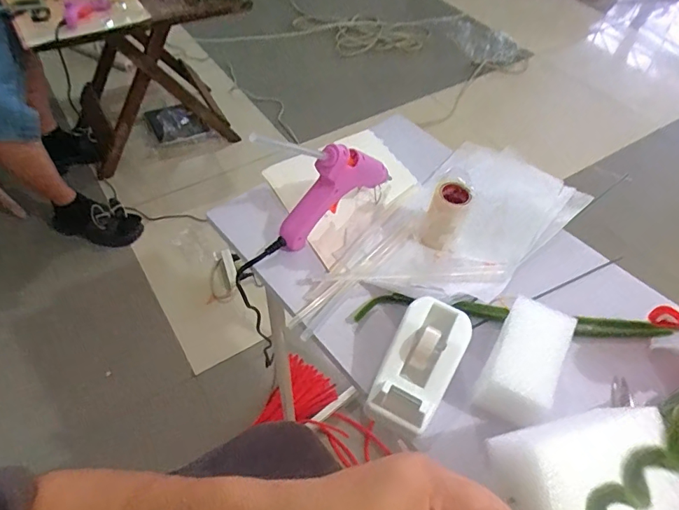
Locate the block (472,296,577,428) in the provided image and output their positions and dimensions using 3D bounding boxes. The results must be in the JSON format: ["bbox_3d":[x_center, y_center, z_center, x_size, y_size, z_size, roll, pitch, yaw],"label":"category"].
[{"bbox_3d":[0.140,0.090,0.375,0.050,0.048,0.097,25,54,17],"label":"block"}]

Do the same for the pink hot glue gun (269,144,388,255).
[{"bbox_3d":[-0.008,-0.064,0.453,0.137,0.090,0.024,-34,59,-26],"label":"pink hot glue gun"}]

